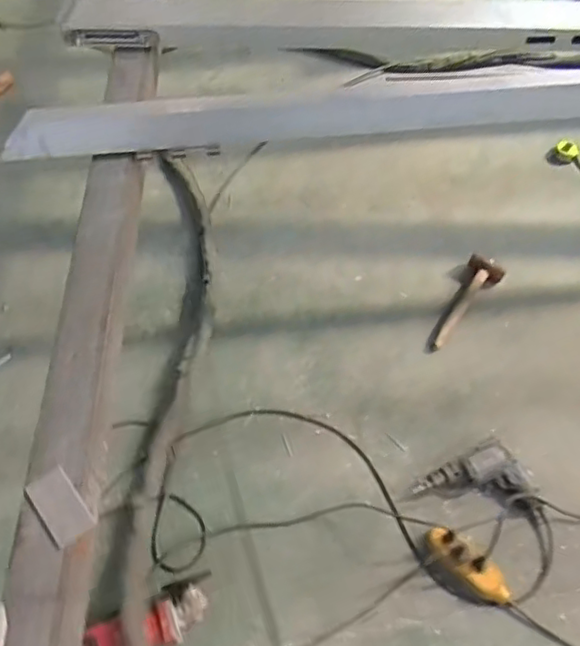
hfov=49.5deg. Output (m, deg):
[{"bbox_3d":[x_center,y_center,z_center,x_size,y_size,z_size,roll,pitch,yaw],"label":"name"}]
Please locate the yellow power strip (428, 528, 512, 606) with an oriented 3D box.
[{"bbox_3d":[0.330,0.443,1.161,0.176,0.048,0.064,36,64,22],"label":"yellow power strip"}]

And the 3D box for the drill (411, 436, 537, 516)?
[{"bbox_3d":[0.372,0.329,1.237,0.209,0.059,0.152,-24,59,-14],"label":"drill"}]

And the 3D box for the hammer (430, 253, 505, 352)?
[{"bbox_3d":[0.404,-0.043,1.478,0.087,0.036,0.276,32,76,20],"label":"hammer"}]

